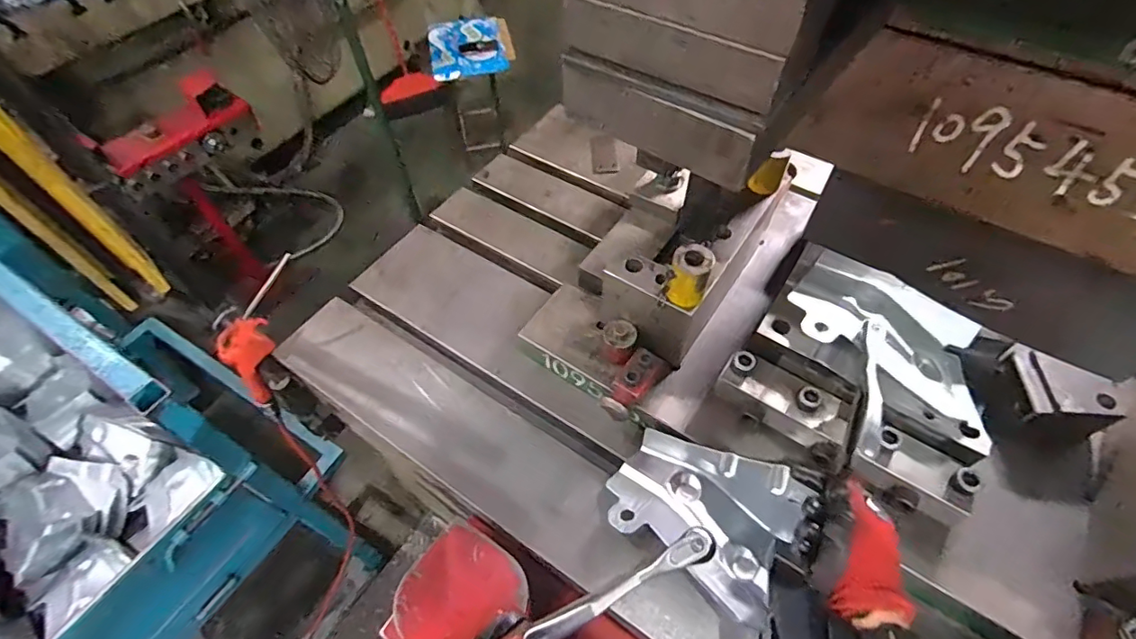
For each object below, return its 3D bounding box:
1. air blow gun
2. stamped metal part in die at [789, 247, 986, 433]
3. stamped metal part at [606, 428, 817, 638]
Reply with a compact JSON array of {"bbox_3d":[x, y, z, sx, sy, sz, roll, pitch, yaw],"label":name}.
[{"bbox_3d":[-0.404,0.020,0.675,0.029,0.212,0.074,24,22,17],"label":"air blow gun"},{"bbox_3d":[0.365,0.005,0.593,0.226,0.043,0.143,34,62,22],"label":"stamped metal part in die"},{"bbox_3d":[0.140,0.206,0.561,0.194,0.083,0.146,26,60,18],"label":"stamped metal part"}]

